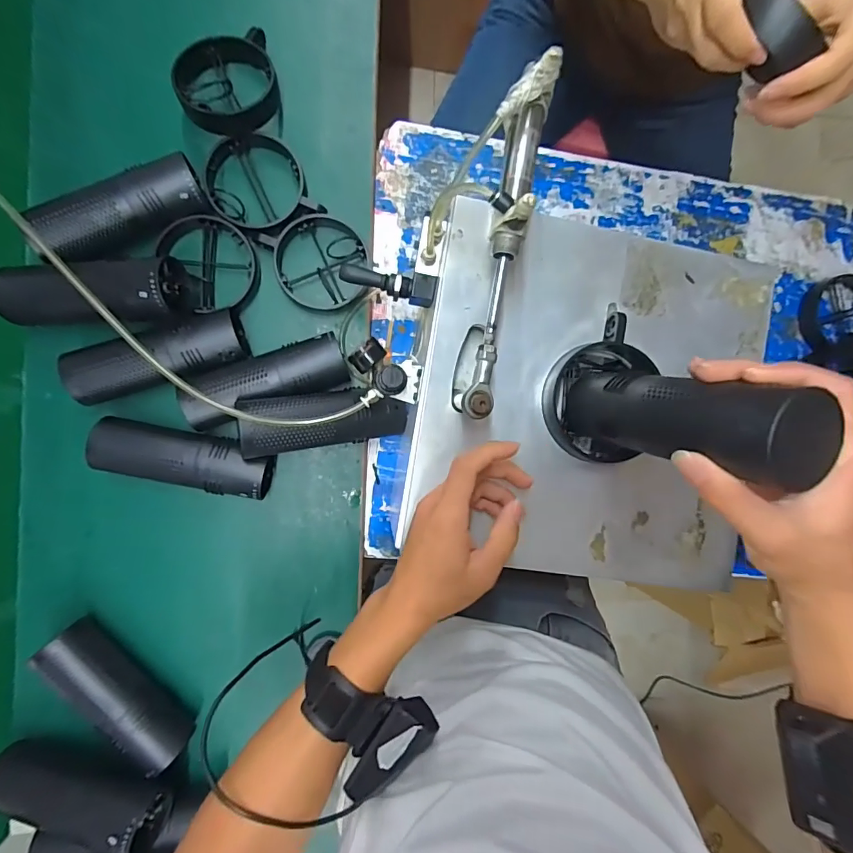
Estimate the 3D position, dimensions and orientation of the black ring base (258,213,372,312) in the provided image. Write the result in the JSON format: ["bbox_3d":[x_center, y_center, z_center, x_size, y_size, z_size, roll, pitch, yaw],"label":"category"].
[{"bbox_3d":[-0.109,-0.175,0.492,0.103,0.026,0.101,0,91,-8],"label":"black ring base"}]

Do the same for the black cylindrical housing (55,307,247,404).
[{"bbox_3d":[-0.266,-0.067,0.460,0.163,0.057,0.059,-17,93,-7],"label":"black cylindrical housing"}]

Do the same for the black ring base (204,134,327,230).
[{"bbox_3d":[-0.176,-0.252,0.482,0.100,0.027,0.099,-26,94,-6],"label":"black ring base"}]

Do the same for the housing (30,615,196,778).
[{"bbox_3d":[-0.305,0.266,0.453,0.047,0.059,0.164,-41,96,-5],"label":"housing"}]

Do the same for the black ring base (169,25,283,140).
[{"bbox_3d":[-0.204,-0.352,0.477,0.104,0.037,0.096,-22,94,-7],"label":"black ring base"}]

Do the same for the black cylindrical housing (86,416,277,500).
[{"bbox_3d":[-0.241,0.032,0.462,0.162,0.061,0.054,13,89,-8],"label":"black cylindrical housing"}]

